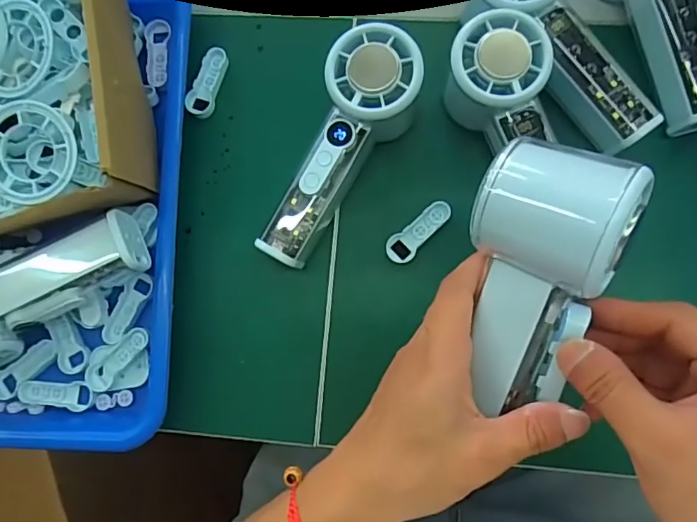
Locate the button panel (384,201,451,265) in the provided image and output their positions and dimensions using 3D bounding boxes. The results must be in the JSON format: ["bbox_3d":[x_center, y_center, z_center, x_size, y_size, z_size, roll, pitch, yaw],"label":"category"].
[{"bbox_3d":[0.047,-0.019,0.344,0.050,0.004,0.019,-42,79,-2],"label":"button panel"}]

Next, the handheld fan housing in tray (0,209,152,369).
[{"bbox_3d":[-0.196,0.019,0.326,0.145,0.045,0.062,-23,82,2],"label":"handheld fan housing in tray"}]

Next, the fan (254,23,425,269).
[{"bbox_3d":[-0.004,-0.065,0.326,0.056,0.052,0.152,25,87,7],"label":"fan"}]

